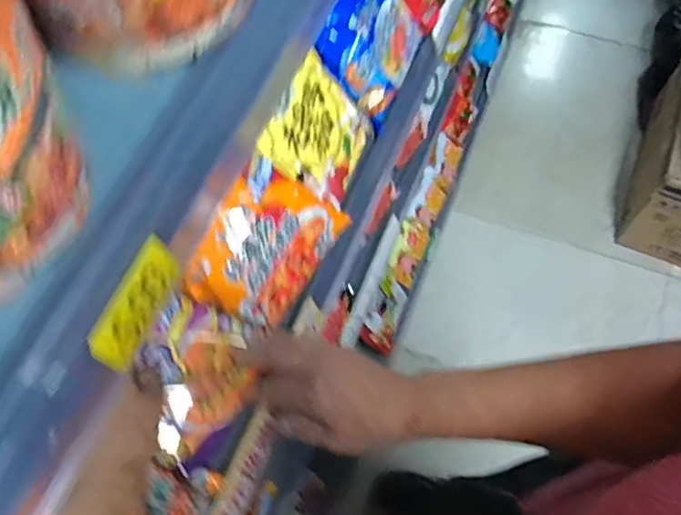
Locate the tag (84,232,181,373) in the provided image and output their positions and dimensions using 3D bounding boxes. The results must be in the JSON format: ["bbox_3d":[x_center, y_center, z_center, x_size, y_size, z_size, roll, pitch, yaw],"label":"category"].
[{"bbox_3d":[-0.083,0.020,0.245,0.005,0.026,0.052,8,61,28],"label":"tag"}]

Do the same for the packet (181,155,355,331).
[{"bbox_3d":[-0.072,-0.014,0.556,0.128,0.040,0.153,43,73,-22],"label":"packet"}]

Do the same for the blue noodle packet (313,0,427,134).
[{"bbox_3d":[0.044,-0.244,0.664,0.028,0.124,0.153,-1,55,46],"label":"blue noodle packet"}]

